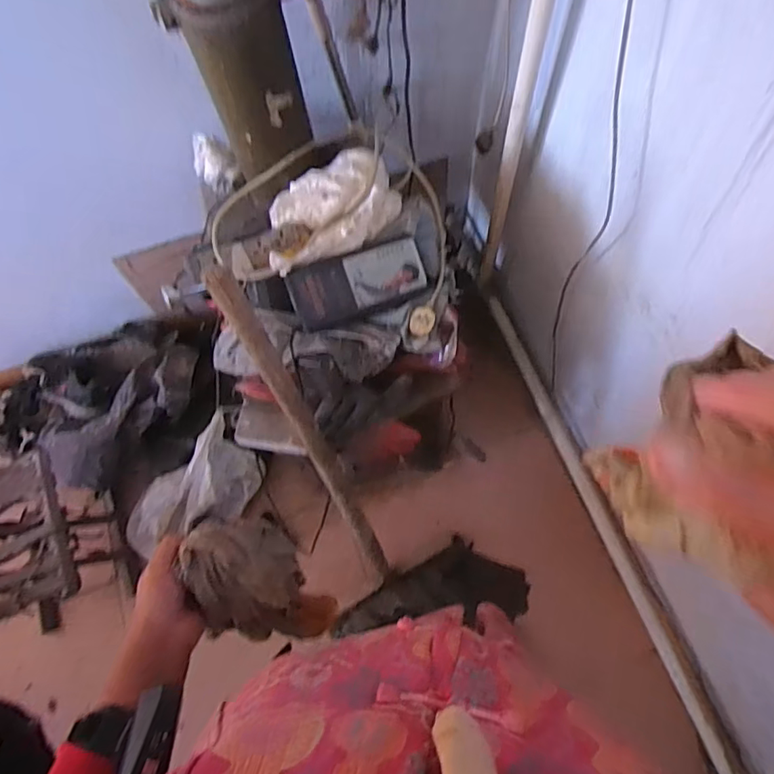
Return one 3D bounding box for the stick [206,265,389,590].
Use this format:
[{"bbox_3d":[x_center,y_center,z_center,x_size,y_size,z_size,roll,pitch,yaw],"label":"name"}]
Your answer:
[{"bbox_3d":[-0.100,0.152,0.936,0.032,0.906,0.052,-27,50,-8],"label":"stick"}]

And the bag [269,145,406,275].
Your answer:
[{"bbox_3d":[-0.091,-0.292,0.891,0.260,0.106,0.181,-30,71,-9],"label":"bag"}]

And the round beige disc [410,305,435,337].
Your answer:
[{"bbox_3d":[0.056,-0.105,0.858,0.039,0.012,0.046,7,69,5],"label":"round beige disc"}]

